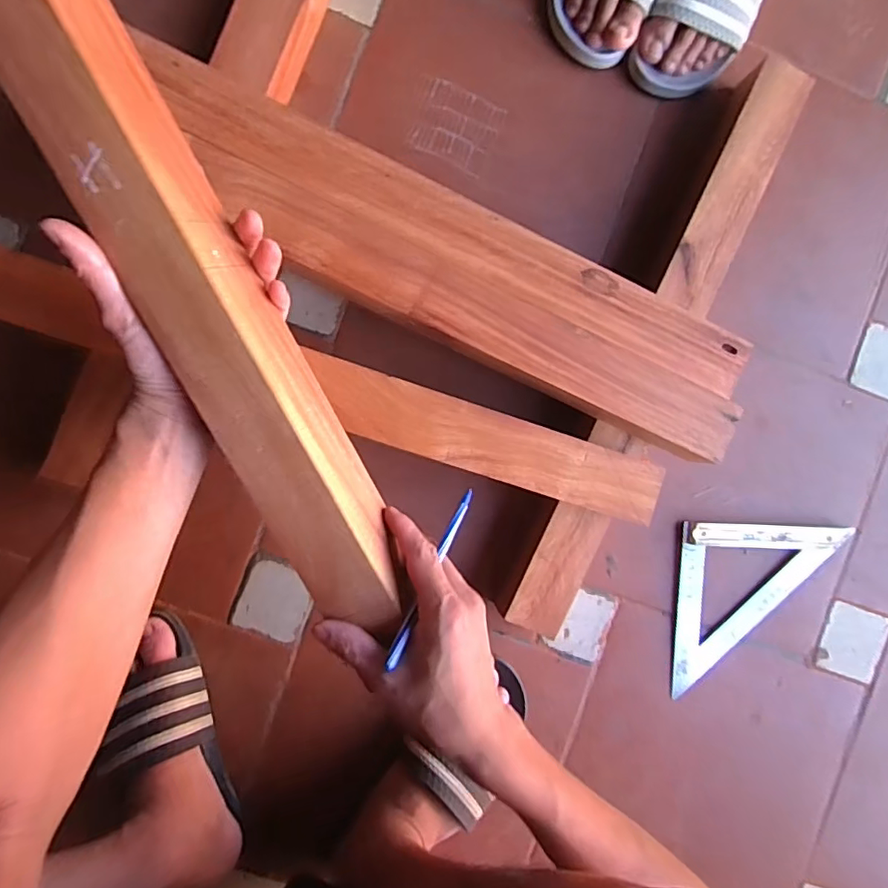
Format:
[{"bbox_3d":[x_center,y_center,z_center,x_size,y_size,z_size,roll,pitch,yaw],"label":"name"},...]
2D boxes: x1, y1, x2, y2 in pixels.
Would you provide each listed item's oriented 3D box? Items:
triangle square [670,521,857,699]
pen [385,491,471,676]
[{"bbox_3d":[0.347,0.177,0.606,0.189,0.016,0.182,2,91,-4],"label":"triangle square"},{"bbox_3d":[-0.005,0.085,0.385,0.008,0.009,0.130,29,59,-4],"label":"pen"}]

